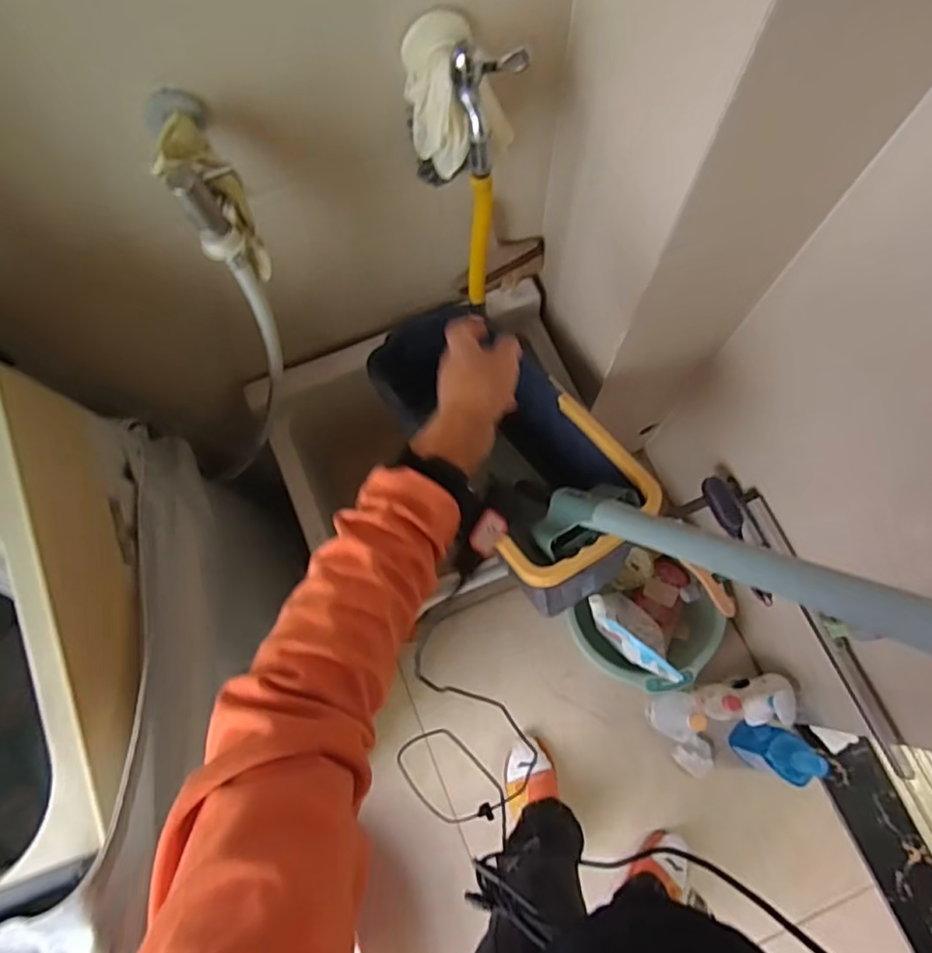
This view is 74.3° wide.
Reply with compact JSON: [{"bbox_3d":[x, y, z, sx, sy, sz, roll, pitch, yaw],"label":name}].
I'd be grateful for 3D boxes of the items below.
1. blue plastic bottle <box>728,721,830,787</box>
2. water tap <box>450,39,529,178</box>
[{"bbox_3d":[0.574,0.508,1.125,0.087,0.271,0.081,0,75,1],"label":"blue plastic bottle"},{"bbox_3d":[0.023,-0.334,0.550,0.062,0.099,0.057,0,75,1],"label":"water tap"}]

